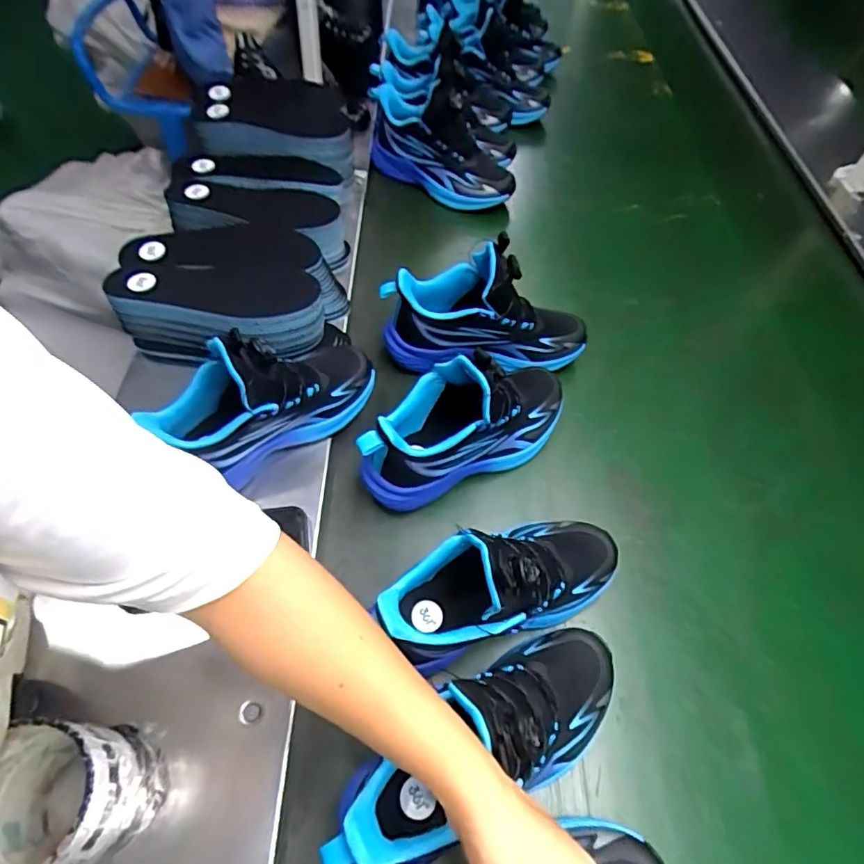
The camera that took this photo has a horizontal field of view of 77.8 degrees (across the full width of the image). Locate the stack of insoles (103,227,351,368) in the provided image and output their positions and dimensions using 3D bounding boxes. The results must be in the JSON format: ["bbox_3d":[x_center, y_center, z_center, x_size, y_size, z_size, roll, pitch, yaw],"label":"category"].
[{"bbox_3d":[-0.230,-0.163,0.621,0.234,0.080,0.178,8,54,3],"label":"stack of insoles"}]

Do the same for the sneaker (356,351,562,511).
[{"bbox_3d":[0.040,-0.011,0.554,0.239,0.146,0.084,-22,60,-17],"label":"sneaker"}]

